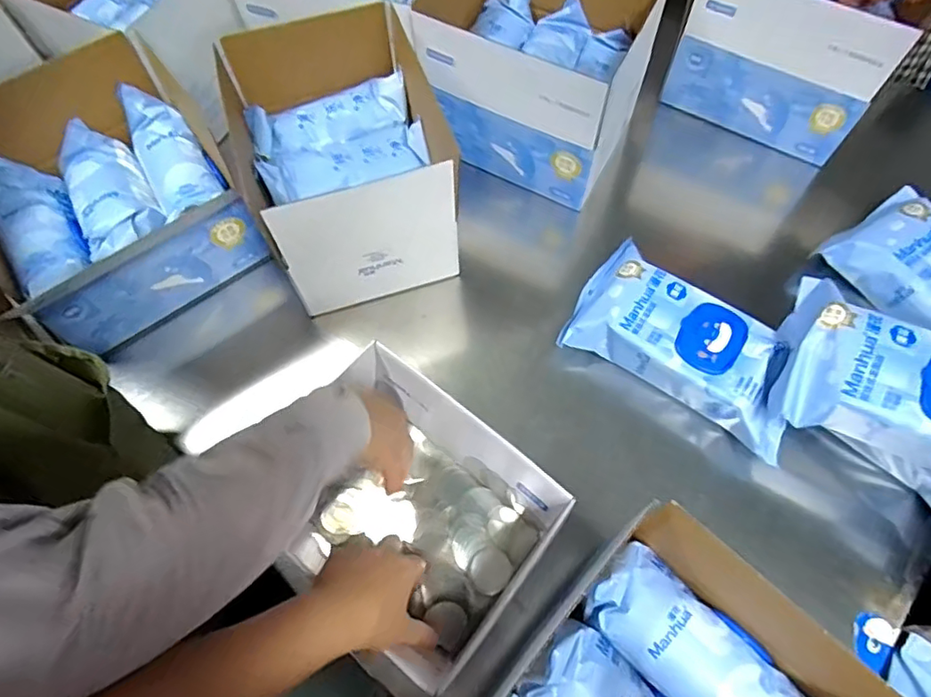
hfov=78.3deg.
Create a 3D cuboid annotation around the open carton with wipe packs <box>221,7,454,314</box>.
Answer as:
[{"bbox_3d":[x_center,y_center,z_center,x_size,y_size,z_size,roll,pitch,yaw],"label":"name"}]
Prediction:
[{"bbox_3d":[-0.141,-0.220,0.678,0.205,0.189,0.260,-16,66,-6],"label":"open carton with wipe packs"}]

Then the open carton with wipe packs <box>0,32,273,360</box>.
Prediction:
[{"bbox_3d":[-0.405,-0.166,0.661,0.236,0.205,0.221,-34,69,-14],"label":"open carton with wipe packs"}]

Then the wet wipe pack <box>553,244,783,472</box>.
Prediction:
[{"bbox_3d":[0.249,-0.009,0.639,0.252,0.062,0.142,31,69,14],"label":"wet wipe pack"}]

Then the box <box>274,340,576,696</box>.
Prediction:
[{"bbox_3d":[-0.053,0.157,0.572,0.247,0.141,0.198,35,70,15],"label":"box"}]

